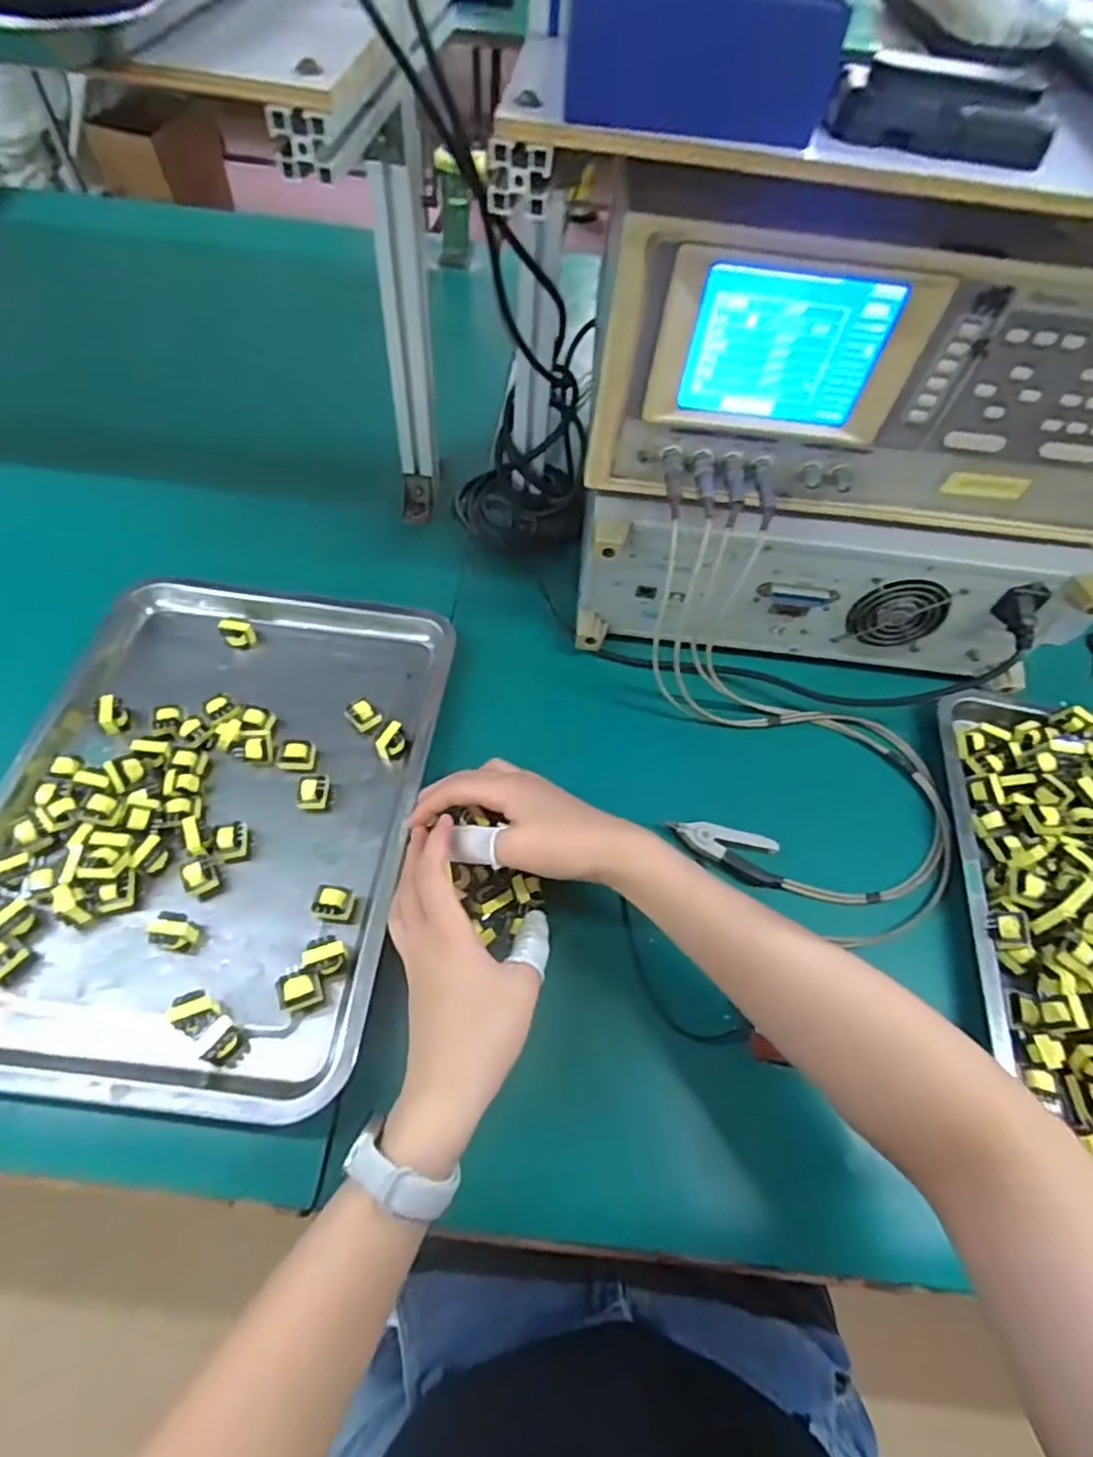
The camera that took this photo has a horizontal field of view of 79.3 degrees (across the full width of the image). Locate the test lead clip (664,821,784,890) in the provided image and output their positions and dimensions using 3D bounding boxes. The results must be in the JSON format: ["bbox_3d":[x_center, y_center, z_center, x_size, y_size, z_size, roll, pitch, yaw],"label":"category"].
[{"bbox_3d":[0.135,0.092,0.497,0.086,0.011,0.038,17,57,6],"label":"test lead clip"}]

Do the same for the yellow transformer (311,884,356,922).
[{"bbox_3d":[-0.144,0.120,0.449,0.025,0.020,0.022,7,57,0],"label":"yellow transformer"}]

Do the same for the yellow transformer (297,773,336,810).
[{"bbox_3d":[-0.174,0.048,0.498,0.025,0.023,0.024,-5,58,-8],"label":"yellow transformer"}]

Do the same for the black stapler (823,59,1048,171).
[{"bbox_3d":[0.198,-0.307,0.329,0.104,0.026,0.035,13,57,3],"label":"black stapler"}]

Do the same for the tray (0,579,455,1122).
[{"bbox_3d":[-0.243,0.046,0.490,0.295,0.035,0.399,6,57,-1],"label":"tray"}]

